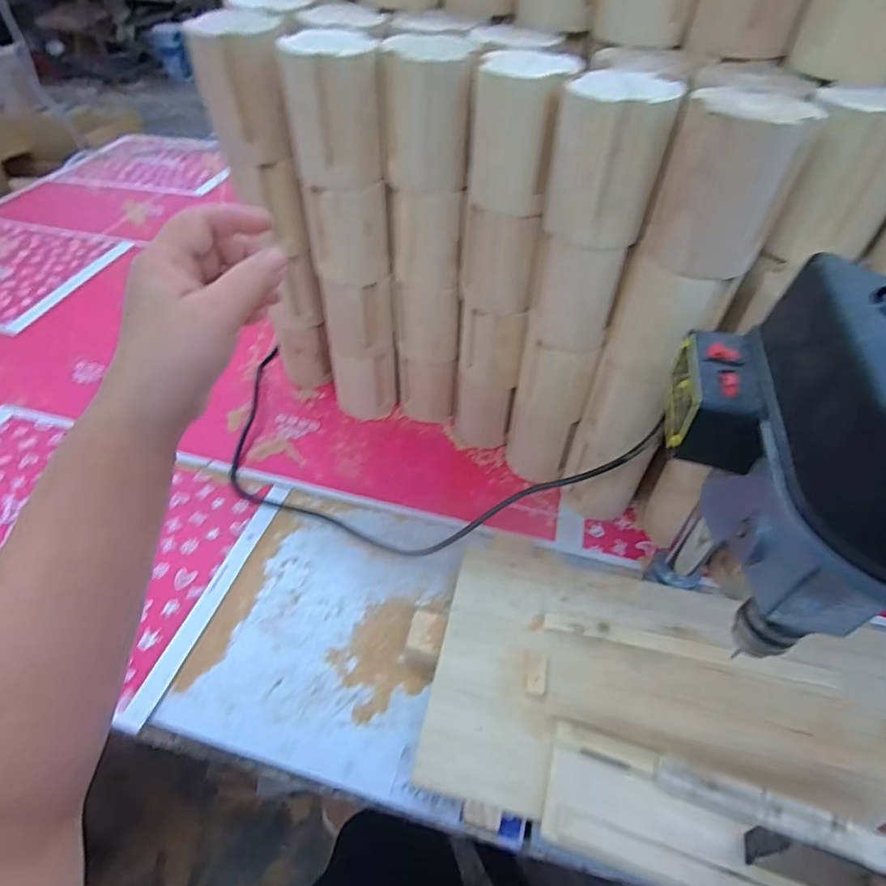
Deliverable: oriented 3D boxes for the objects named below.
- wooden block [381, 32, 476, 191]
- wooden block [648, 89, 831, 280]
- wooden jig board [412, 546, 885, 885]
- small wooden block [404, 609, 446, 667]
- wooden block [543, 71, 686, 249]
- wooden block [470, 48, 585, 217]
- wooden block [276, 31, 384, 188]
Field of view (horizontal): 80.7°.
[{"bbox_3d":[-0.012,-0.278,0.445,0.072,0.101,0.070,6,48,4],"label":"wooden block"},{"bbox_3d":[0.194,-0.176,0.358,0.078,0.097,0.069,20,50,15],"label":"wooden block"},{"bbox_3d":[0.180,0.221,0.417,0.382,0.051,0.247,14,48,12],"label":"wooden jig board"},{"bbox_3d":[-0.015,0.176,0.469,0.030,0.023,0.043,11,48,8],"label":"small wooden block"},{"bbox_3d":[0.121,-0.207,0.385,0.075,0.097,0.068,8,48,5],"label":"wooden block"},{"bbox_3d":[0.062,-0.245,0.417,0.074,0.100,0.075,1,48,-1],"label":"wooden block"},{"bbox_3d":[-0.091,-0.279,0.442,0.072,0.100,0.062,-25,53,-23],"label":"wooden block"}]

